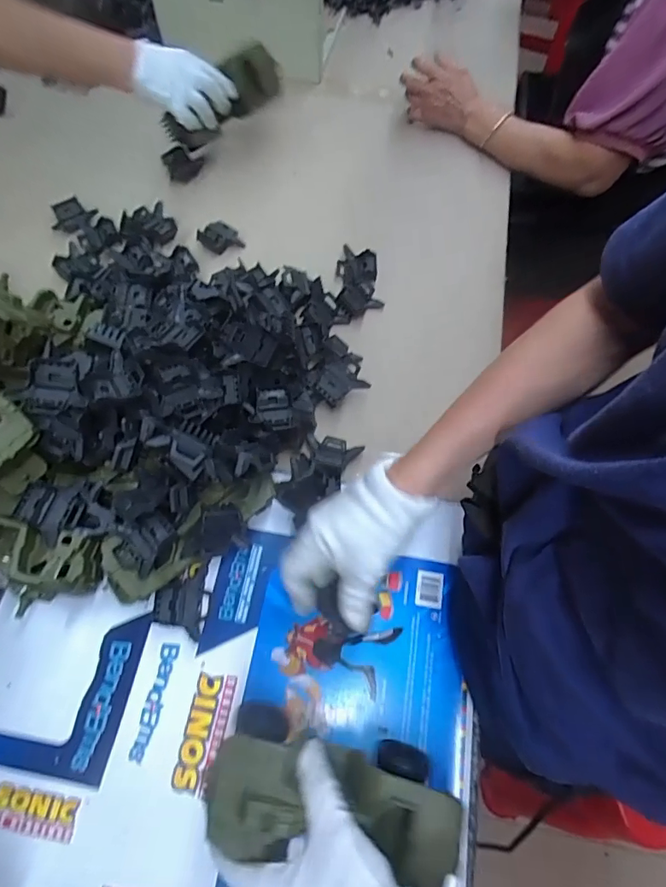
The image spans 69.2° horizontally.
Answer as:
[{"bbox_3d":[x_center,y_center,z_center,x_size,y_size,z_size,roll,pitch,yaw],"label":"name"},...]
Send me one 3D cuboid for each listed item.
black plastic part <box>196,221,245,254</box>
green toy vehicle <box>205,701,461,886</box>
[{"bbox_3d":[-0.165,-0.300,0.698,0.059,0.026,0.048,-19,67,-11],"label":"black plastic part"},{"bbox_3d":[-0.002,0.254,0.347,0.173,0.053,0.086,13,65,-2],"label":"green toy vehicle"}]

